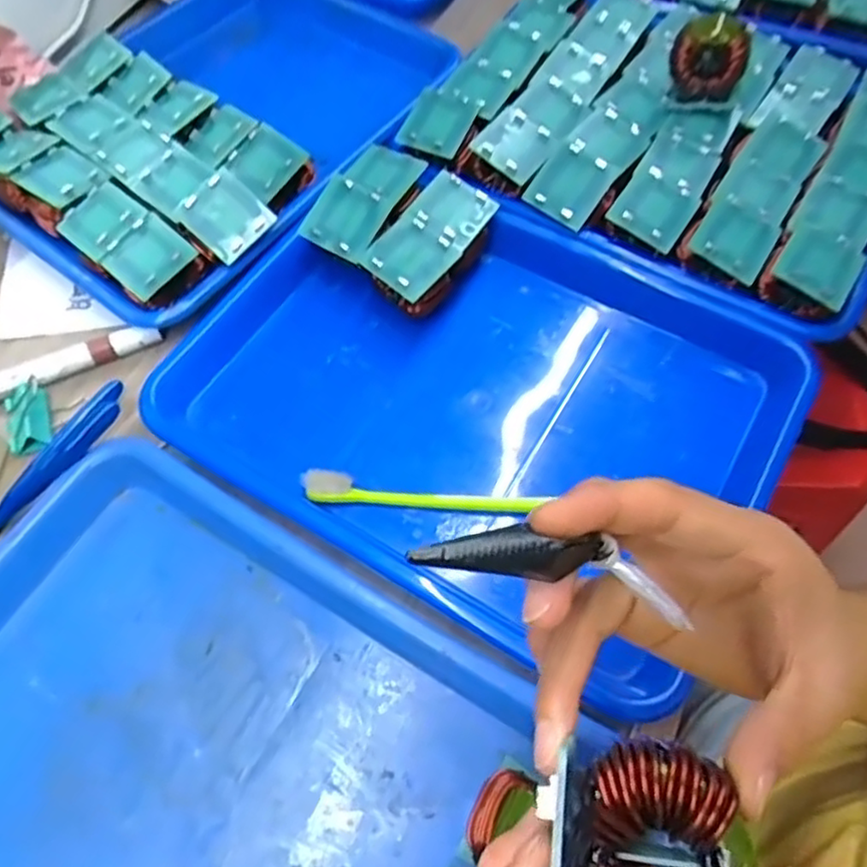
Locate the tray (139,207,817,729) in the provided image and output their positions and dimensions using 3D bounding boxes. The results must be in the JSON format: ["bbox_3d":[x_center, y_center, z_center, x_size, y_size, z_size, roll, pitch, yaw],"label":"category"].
[{"bbox_3d":[0.023,-0.026,0.406,0.318,0.034,0.251,30,66,15],"label":"tray"}]

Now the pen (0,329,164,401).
[{"bbox_3d":[-0.227,-0.042,0.419,0.120,0.013,0.013,-21,64,-11],"label":"pen"}]

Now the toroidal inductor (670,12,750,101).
[{"bbox_3d":[0.180,-0.246,0.448,0.047,0.042,0.027,22,64,11],"label":"toroidal inductor"}]

